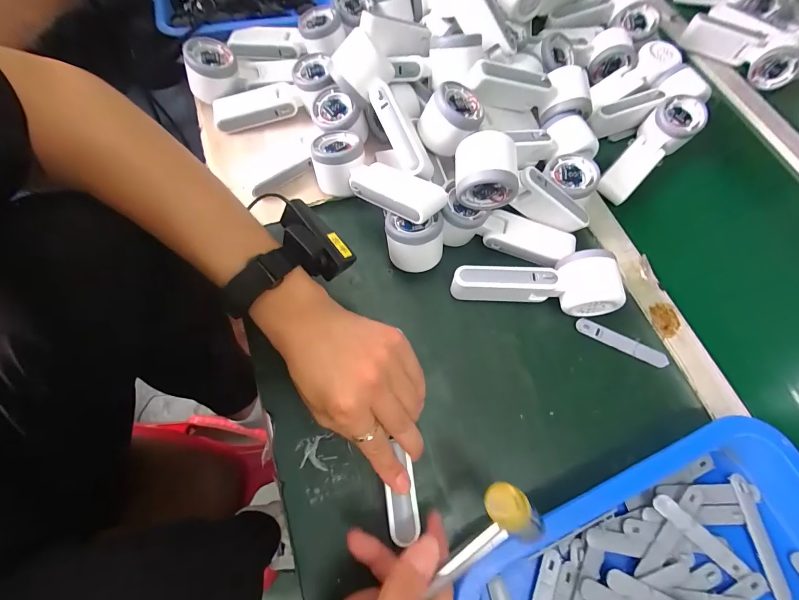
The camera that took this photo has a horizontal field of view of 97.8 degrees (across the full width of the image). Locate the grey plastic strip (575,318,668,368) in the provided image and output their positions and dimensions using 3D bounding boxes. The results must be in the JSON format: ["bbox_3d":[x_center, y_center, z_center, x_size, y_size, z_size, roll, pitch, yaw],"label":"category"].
[{"bbox_3d":[0.230,0.045,0.362,0.094,0.004,0.016,26,68,6],"label":"grey plastic strip"}]

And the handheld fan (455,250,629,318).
[{"bbox_3d":[0.135,-0.020,0.358,0.164,0.056,0.055,4,67,-2],"label":"handheld fan"}]

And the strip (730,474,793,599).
[{"bbox_3d":[0.306,0.199,0.295,0.017,0.004,0.091,-6,70,3],"label":"strip"}]

